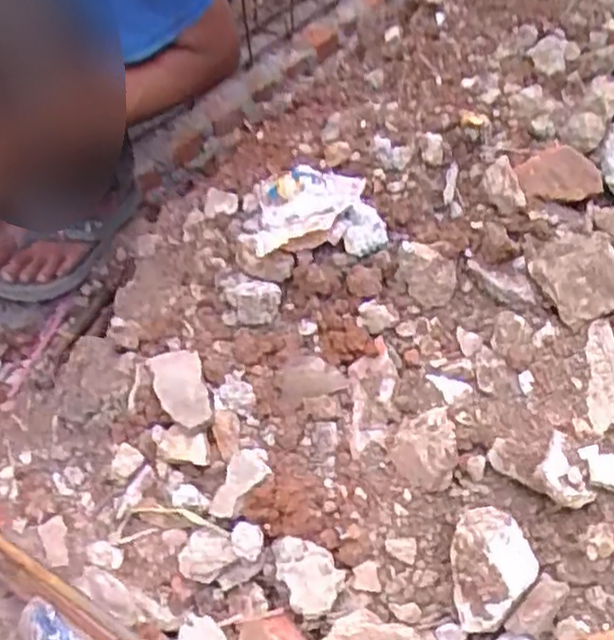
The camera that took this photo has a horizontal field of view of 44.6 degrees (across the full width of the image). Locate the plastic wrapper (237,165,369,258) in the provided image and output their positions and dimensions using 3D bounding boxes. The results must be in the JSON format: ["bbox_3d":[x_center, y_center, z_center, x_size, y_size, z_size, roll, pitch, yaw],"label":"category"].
[{"bbox_3d":[-0.006,-0.123,0.793,0.136,0.035,0.090,-18,51,-16],"label":"plastic wrapper"}]

